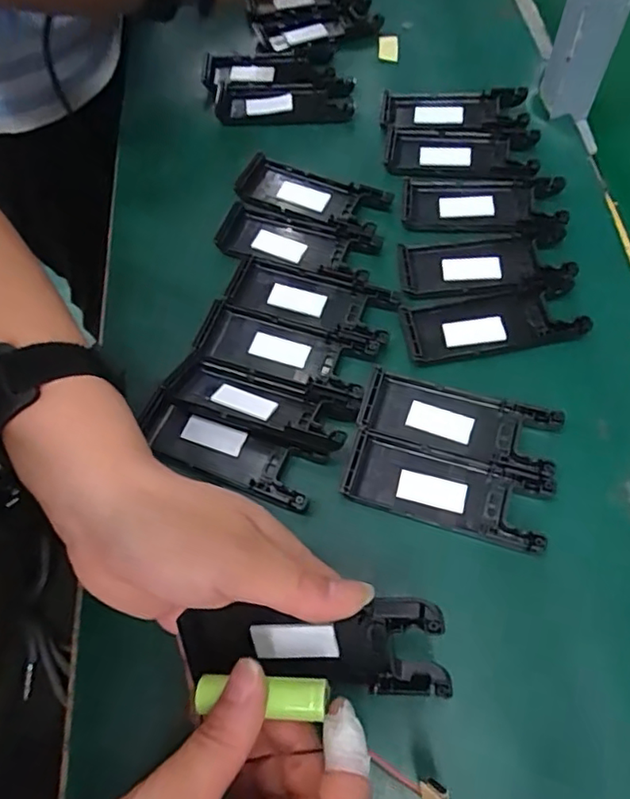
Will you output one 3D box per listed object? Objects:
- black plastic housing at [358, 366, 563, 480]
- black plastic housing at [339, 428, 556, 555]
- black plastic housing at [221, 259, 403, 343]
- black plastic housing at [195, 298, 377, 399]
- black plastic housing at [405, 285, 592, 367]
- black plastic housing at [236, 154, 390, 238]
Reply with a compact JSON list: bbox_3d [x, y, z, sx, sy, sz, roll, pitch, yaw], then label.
[{"bbox_3d":[0.078,0.012,0.319,0.102,0.011,0.038,15,65,10],"label":"black plastic housing"},{"bbox_3d":[0.068,0.046,0.304,0.101,0.012,0.039,17,66,11],"label":"black plastic housing"},{"bbox_3d":[-0.004,-0.062,0.361,0.104,0.011,0.039,17,66,11],"label":"black plastic housing"},{"bbox_3d":[-0.018,-0.030,0.343,0.101,0.009,0.039,16,66,10],"label":"black plastic housing"},{"bbox_3d":[0.104,-0.047,0.345,0.099,0.009,0.040,-8,64,-1],"label":"black plastic housing"},{"bbox_3d":[-0.003,-0.138,0.396,0.103,0.008,0.039,23,67,14],"label":"black plastic housing"}]

